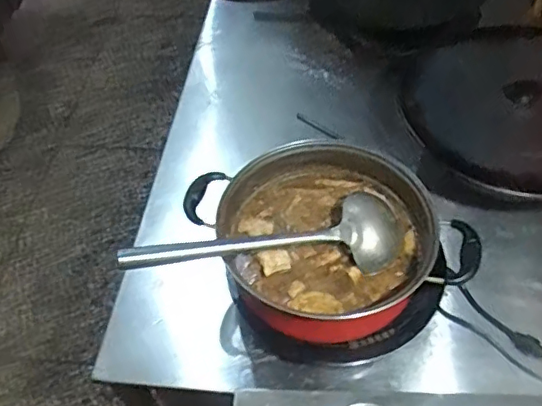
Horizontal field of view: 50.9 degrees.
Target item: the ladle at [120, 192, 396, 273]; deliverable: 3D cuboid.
[{"bbox_3d":[0.003,0.052,0.652,0.336,0.038,0.094,-8,50,-21],"label":"ladle"}]

